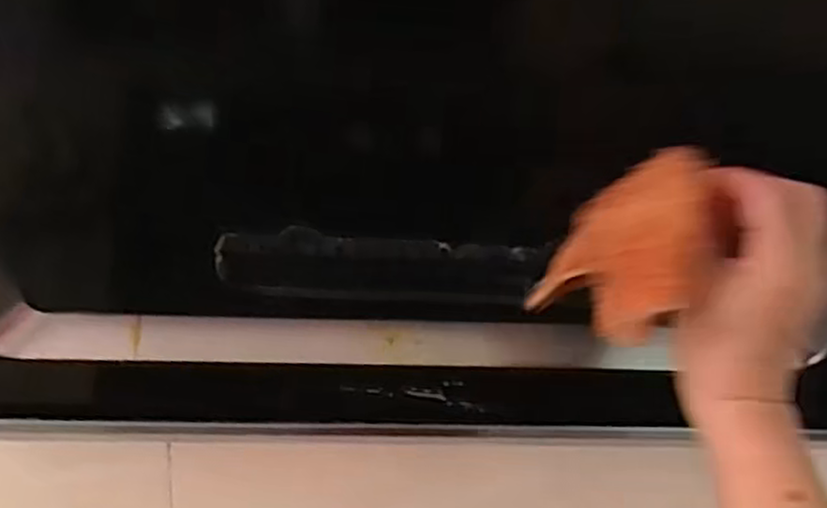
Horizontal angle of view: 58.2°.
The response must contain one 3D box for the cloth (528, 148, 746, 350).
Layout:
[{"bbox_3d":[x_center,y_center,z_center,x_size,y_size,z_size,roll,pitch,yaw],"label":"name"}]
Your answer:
[{"bbox_3d":[0.107,-0.005,0.374,0.090,0.092,0.032,8,16,19],"label":"cloth"}]

